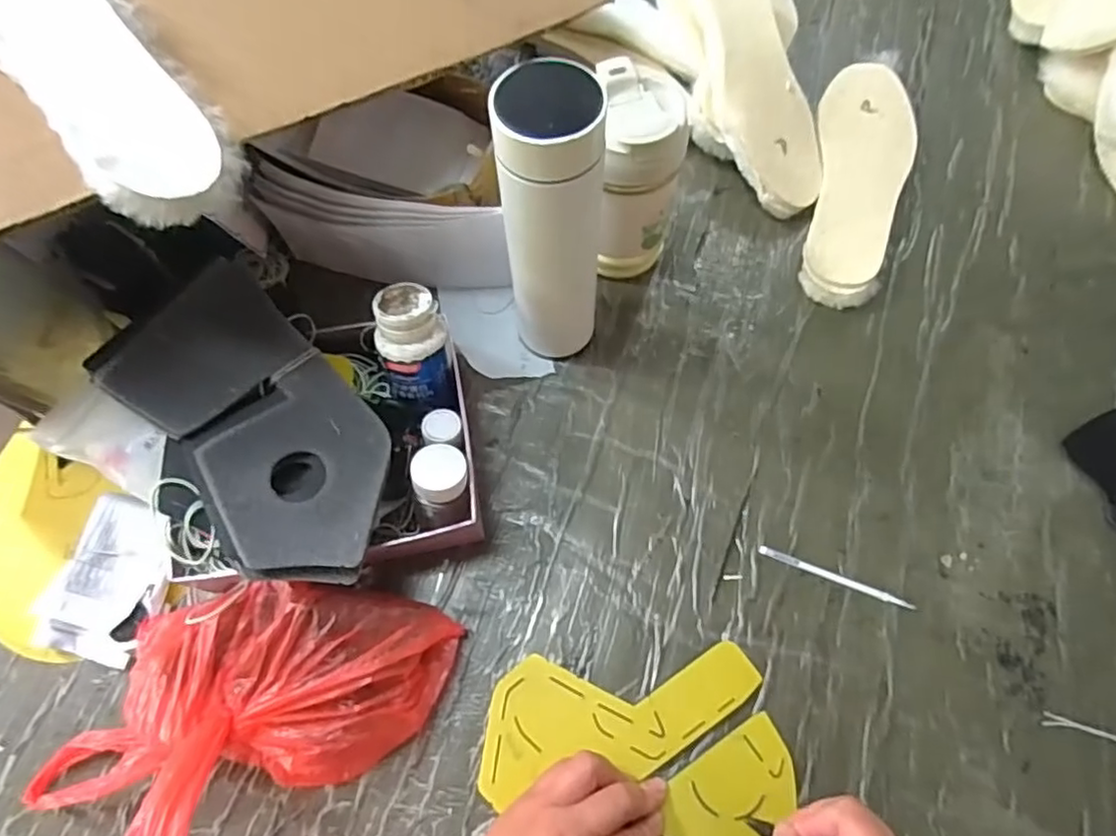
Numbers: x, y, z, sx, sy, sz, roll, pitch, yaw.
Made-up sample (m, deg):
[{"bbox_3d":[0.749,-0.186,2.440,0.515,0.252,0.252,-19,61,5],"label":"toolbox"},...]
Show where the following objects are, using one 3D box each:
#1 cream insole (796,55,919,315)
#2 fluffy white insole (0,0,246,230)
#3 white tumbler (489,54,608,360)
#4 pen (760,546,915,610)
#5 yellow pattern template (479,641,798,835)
[{"bbox_3d":[0.275,-0.214,0.578,0.082,0.032,0.255,13,69,7],"label":"cream insole"},{"bbox_3d":[-0.275,-0.207,0.342,0.092,0.025,0.259,-40,82,-25],"label":"fluffy white insole"},{"bbox_3d":[-0.002,-0.118,0.436,0.061,0.231,0.065,-1,68,2],"label":"white tumbler"},{"bbox_3d":[0.200,0.115,0.458,0.108,0.006,0.007,21,70,10],"label":"pen"},{"bbox_3d":[0.050,0.219,0.411,0.192,0.005,0.120,-4,65,0],"label":"yellow pattern template"}]

